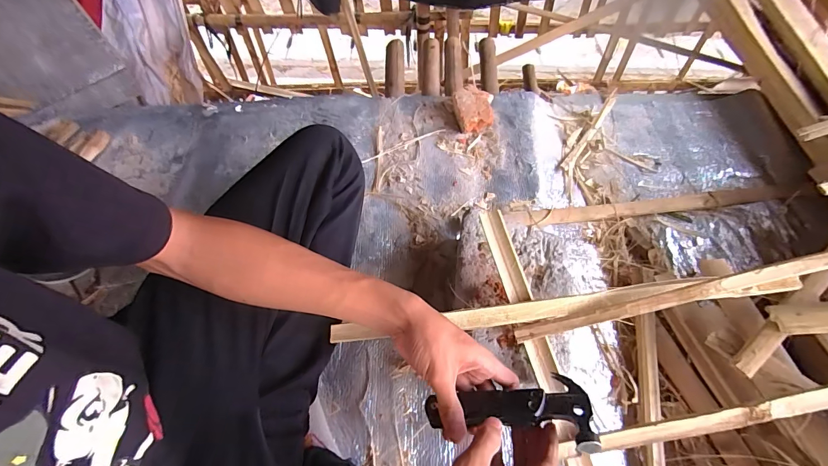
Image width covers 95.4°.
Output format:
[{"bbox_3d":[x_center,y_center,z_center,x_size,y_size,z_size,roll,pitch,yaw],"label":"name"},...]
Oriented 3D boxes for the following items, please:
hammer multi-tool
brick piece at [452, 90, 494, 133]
[{"bbox_3d":[0.091,0.174,0.374,0.157,0.033,0.067,-3,58,10],"label":"hammer multi-tool"},{"bbox_3d":[0.115,-0.244,0.730,0.083,0.049,0.090,-15,63,-9],"label":"brick piece"}]

